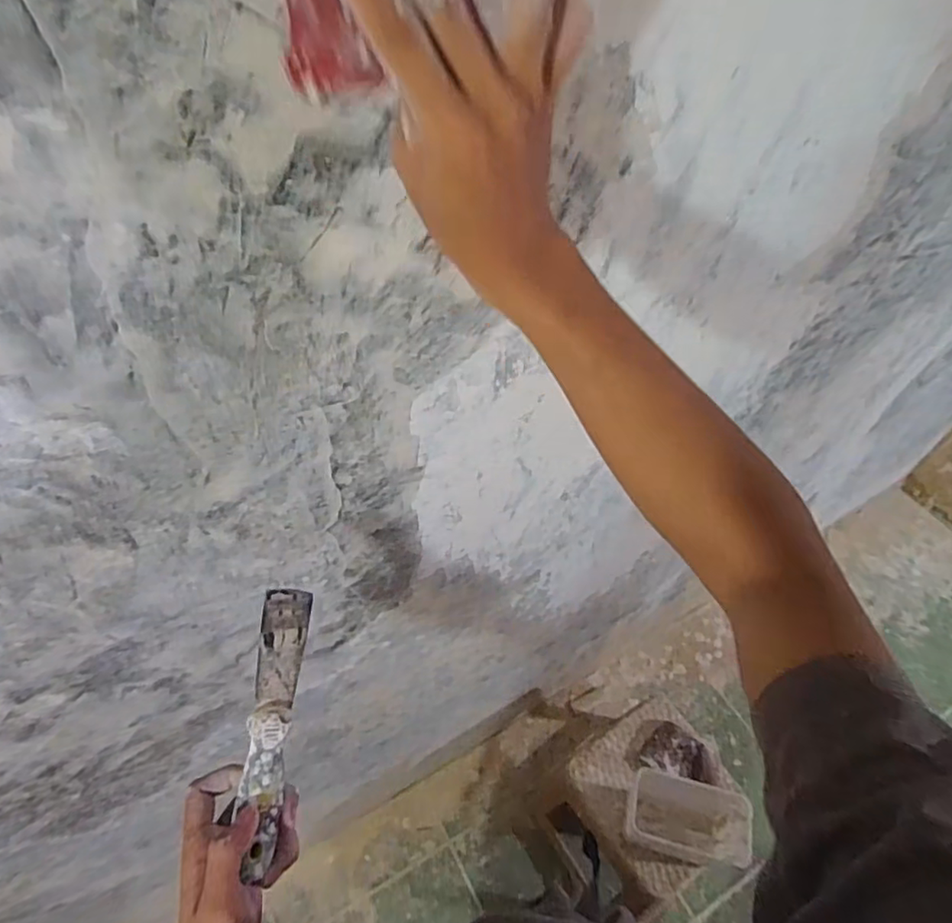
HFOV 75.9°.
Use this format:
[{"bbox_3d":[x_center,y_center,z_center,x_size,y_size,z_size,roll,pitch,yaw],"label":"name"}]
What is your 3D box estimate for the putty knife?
[{"bbox_3d":[-0.149,0.192,0.449,0.031,0.017,0.189,1,71,0],"label":"putty knife"}]

